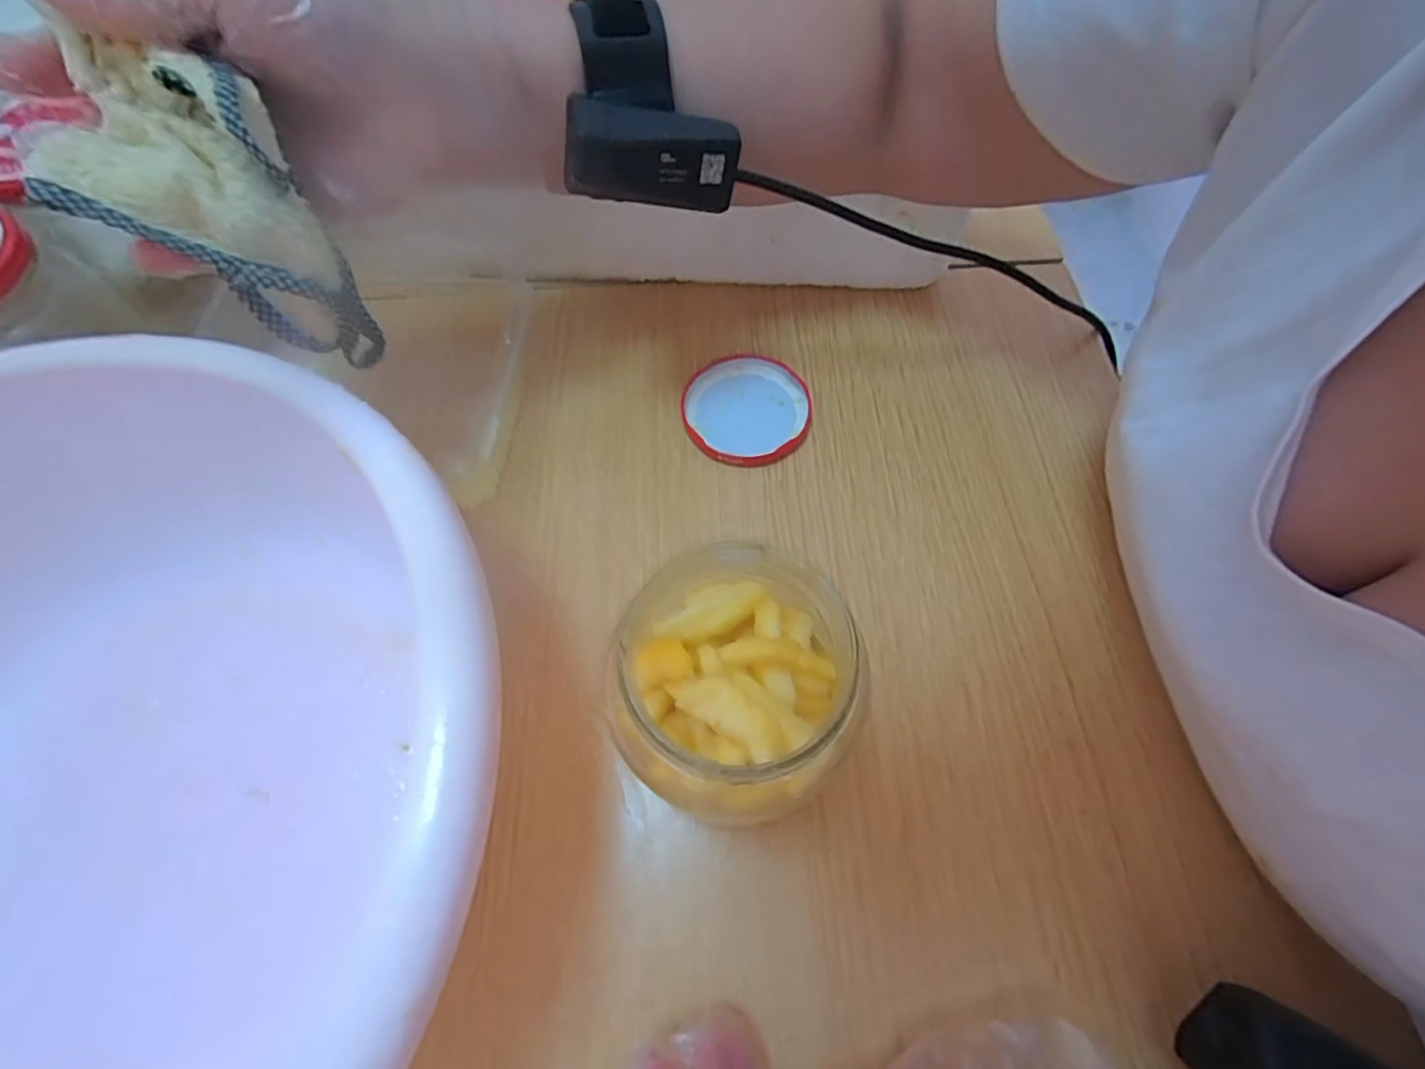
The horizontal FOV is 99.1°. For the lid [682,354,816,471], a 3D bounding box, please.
[{"bbox_3d":[0.020,-0.071,0.347,0.071,0.007,0.072,-1,63,1],"label":"lid"}]

